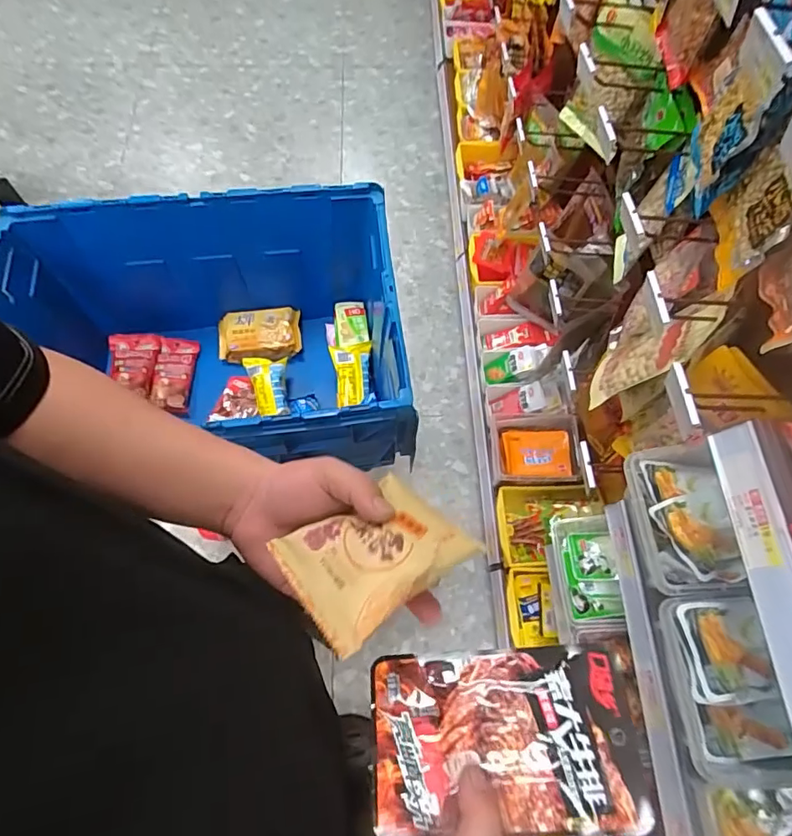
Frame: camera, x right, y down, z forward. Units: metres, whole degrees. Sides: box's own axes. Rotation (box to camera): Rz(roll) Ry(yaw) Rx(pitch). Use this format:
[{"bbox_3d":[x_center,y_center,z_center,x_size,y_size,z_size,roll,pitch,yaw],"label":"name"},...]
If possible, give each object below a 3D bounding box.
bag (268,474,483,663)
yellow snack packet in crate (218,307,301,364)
[{"bbox_3d":[-0.012,0.087,0.325,0.099,0.030,0.078,-36,51,-15],"label":"bag"},{"bbox_3d":[-0.264,-0.153,1.017,0.152,0.031,0.116,-6,66,-4],"label":"yellow snack packet in crate"}]

